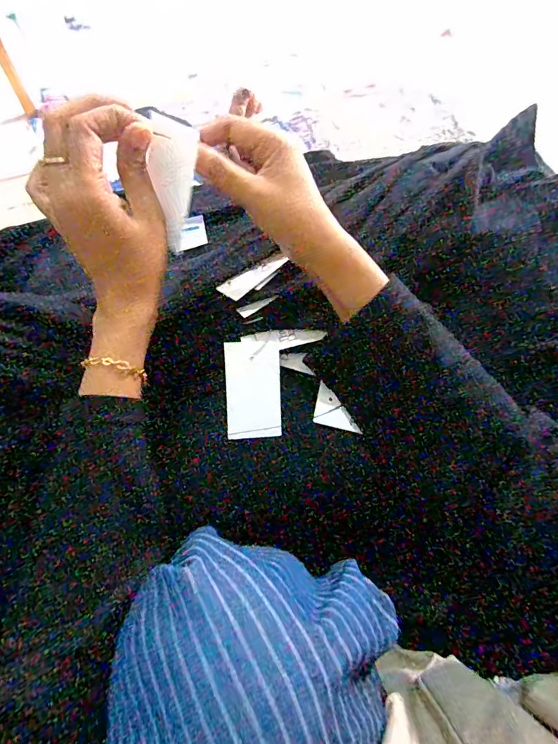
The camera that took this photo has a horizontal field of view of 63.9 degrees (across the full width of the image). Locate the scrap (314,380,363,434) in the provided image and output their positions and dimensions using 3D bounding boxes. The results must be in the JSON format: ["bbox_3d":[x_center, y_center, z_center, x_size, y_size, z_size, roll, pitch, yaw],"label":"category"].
[{"bbox_3d":[0.049,0.031,0.381,0.035,0.004,0.032,12,83,4],"label":"scrap"}]

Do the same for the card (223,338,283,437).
[{"bbox_3d":[-0.021,0.016,0.372,0.045,0.004,0.079,-3,97,-9],"label":"card"}]

